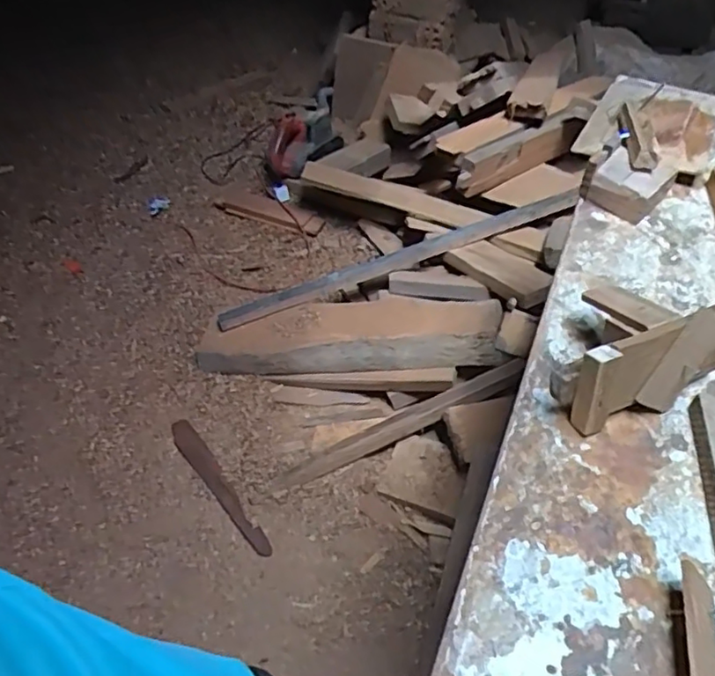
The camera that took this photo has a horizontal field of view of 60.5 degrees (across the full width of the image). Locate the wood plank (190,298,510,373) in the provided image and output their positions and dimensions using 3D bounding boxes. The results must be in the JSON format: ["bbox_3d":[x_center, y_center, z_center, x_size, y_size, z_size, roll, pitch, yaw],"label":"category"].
[{"bbox_3d":[-0.037,-0.015,1.457,0.737,0.057,0.212,-3,45,16],"label":"wood plank"}]

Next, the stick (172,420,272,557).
[{"bbox_3d":[-0.293,0.310,1.285,0.049,0.027,0.360,-27,53,-26],"label":"stick"}]

